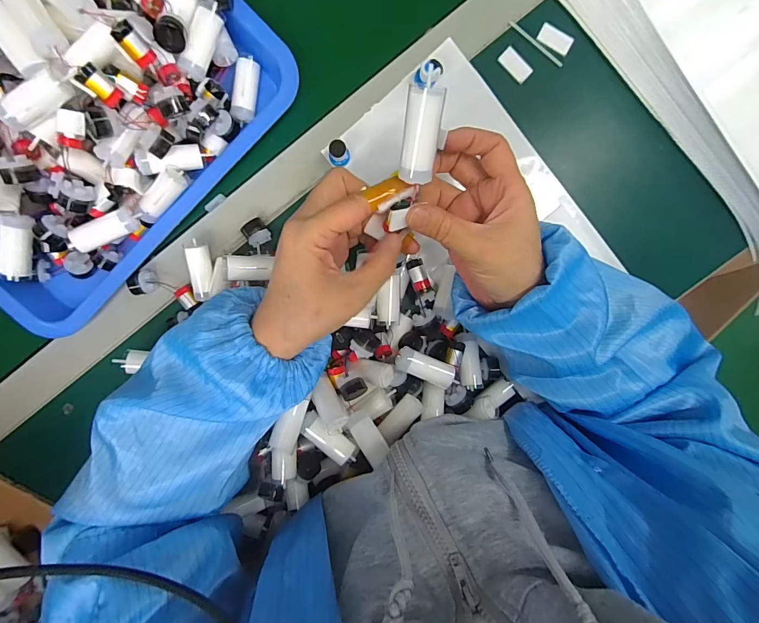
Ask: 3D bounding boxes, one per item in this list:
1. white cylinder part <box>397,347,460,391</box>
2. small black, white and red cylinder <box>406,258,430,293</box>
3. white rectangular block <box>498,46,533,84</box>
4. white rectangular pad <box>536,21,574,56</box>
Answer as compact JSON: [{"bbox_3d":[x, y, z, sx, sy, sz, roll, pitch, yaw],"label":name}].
[{"bbox_3d":[0.040,0.048,0.338,0.054,0.020,0.021,23,97,-4],"label":"white cylinder part"},{"bbox_3d":[0.035,-0.032,0.349,0.014,0.012,0.031,-21,98,2],"label":"small black, white and red cylinder"},{"bbox_3d":[0.122,-0.220,0.350,0.017,0.004,0.031,-44,96,5],"label":"white rectangular block"},{"bbox_3d":[0.157,-0.242,0.350,0.030,0.004,0.017,30,96,-5],"label":"white rectangular pad"}]

